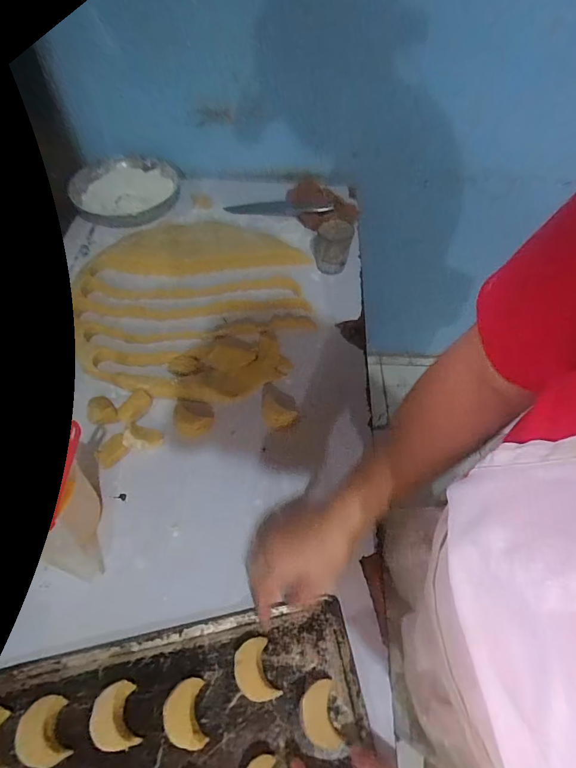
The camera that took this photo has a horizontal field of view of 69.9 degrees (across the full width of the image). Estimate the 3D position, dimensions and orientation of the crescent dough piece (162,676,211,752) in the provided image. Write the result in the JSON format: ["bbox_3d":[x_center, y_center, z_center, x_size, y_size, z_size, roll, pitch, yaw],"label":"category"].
[{"bbox_3d":[-0.110,0.354,0.441,0.042,0.025,0.058,-8,55,-7],"label":"crescent dough piece"}]

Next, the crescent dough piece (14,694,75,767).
[{"bbox_3d":[-0.258,0.367,0.435,0.044,0.024,0.059,-14,56,-11],"label":"crescent dough piece"}]

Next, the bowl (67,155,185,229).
[{"bbox_3d":[-0.373,-0.466,0.977,0.229,0.068,0.224,-6,55,-6],"label":"bowl"}]

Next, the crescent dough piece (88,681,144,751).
[{"bbox_3d":[-0.185,0.356,0.441,0.044,0.025,0.058,-11,56,-9],"label":"crescent dough piece"}]

